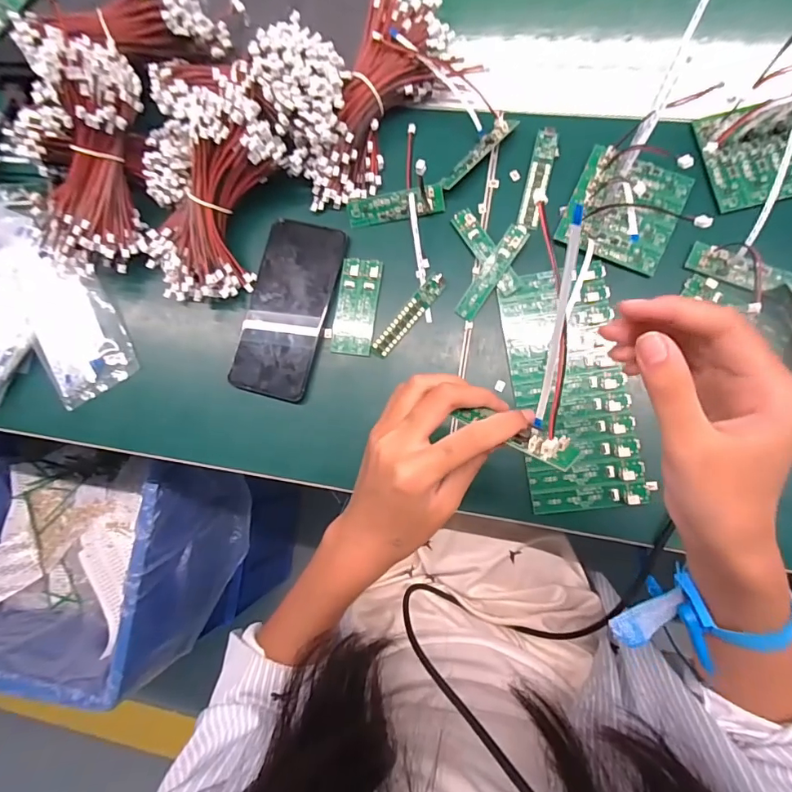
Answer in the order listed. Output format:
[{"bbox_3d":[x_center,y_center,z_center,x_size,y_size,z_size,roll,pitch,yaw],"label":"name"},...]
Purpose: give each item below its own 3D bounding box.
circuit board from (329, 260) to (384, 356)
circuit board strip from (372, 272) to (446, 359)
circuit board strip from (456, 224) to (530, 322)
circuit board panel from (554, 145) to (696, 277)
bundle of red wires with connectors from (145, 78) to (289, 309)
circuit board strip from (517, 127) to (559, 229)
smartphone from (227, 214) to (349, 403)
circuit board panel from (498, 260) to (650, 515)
[{"bbox_3d":[-0.034,-0.078,0.398,0.035,0.007,0.084,8,83,9],"label":"circuit board"},{"bbox_3d":[0.011,-0.068,0.386,0.014,0.007,0.085,40,89,11],"label":"circuit board strip"},{"bbox_3d":[0.079,-0.102,0.377,0.017,0.006,0.085,36,100,13],"label":"circuit board strip"},{"bbox_3d":[0.186,-0.152,0.369,0.083,0.006,0.088,24,86,10],"label":"circuit board panel"},{"bbox_3d":[-0.159,-0.168,0.388,0.092,0.036,0.171,24,105,8],"label":"bundle of red wires with connectors"},{"bbox_3d":[0.121,-0.184,0.387,0.020,0.006,0.084,13,84,9],"label":"circuit board strip"},{"bbox_3d":[-0.097,-0.077,0.400,0.071,0.005,0.155,14,84,9],"label":"smartphone"},{"bbox_3d":[0.137,-0.007,0.359,0.083,0.015,0.187,-9,81,6],"label":"circuit board panel"}]

